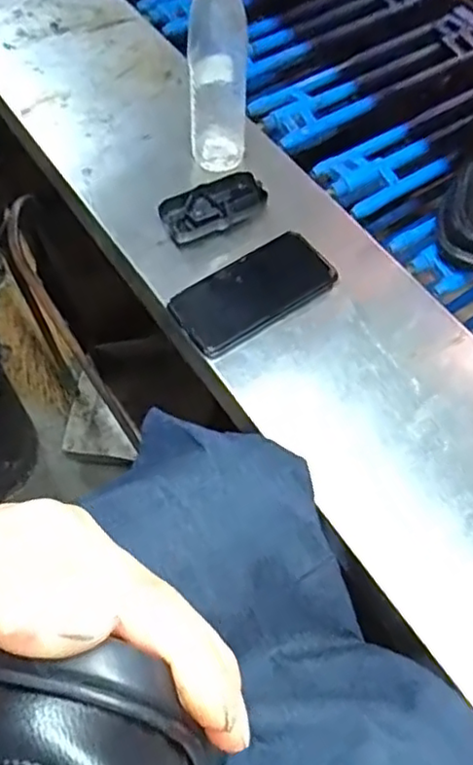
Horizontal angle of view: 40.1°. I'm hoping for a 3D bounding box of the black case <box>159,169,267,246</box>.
[{"bbox_3d":[-0.024,-0.184,0.687,0.106,0.034,0.057,-26,64,-14],"label":"black case"}]

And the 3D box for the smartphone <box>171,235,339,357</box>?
[{"bbox_3d":[0.019,-0.088,0.644,0.160,0.021,0.079,-30,65,-16],"label":"smartphone"}]

